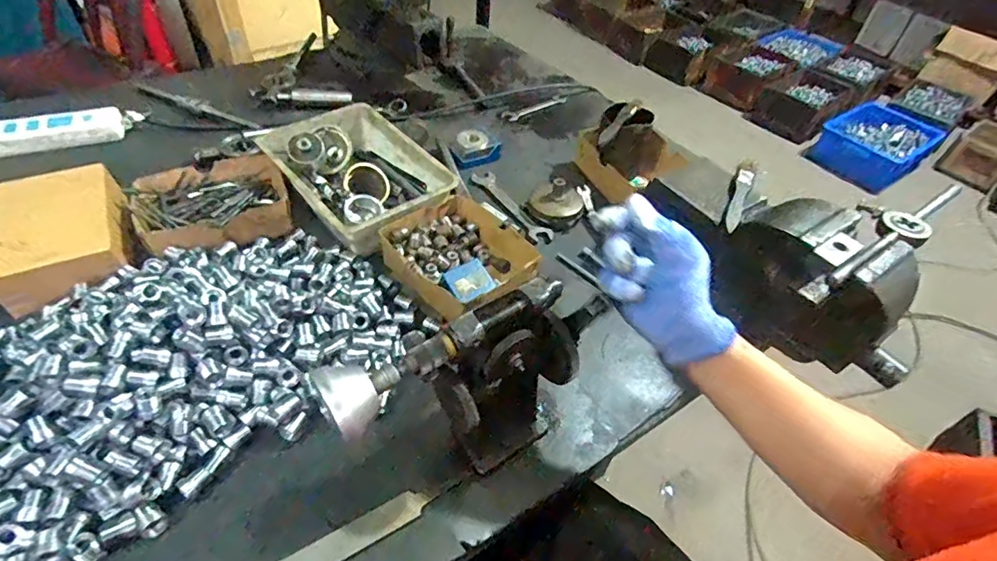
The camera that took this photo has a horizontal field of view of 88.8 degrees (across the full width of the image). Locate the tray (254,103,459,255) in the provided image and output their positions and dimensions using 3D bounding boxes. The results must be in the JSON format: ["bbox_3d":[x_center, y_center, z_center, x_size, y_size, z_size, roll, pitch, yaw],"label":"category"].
[{"bbox_3d":[-0.196,-0.144,0.706,0.174,0.071,0.256,-30,56,-30],"label":"tray"}]

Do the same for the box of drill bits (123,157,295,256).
[{"bbox_3d":[-0.368,-0.104,0.659,0.178,0.036,0.154,-14,49,-18],"label":"box of drill bits"}]

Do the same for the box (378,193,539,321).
[{"bbox_3d":[-0.048,-0.033,0.627,0.148,0.048,0.179,-30,56,-30],"label":"box"}]

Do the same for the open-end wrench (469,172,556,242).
[{"bbox_3d":[0.020,-0.112,0.751,0.033,0.013,0.174,-24,53,-26],"label":"open-end wrench"}]

